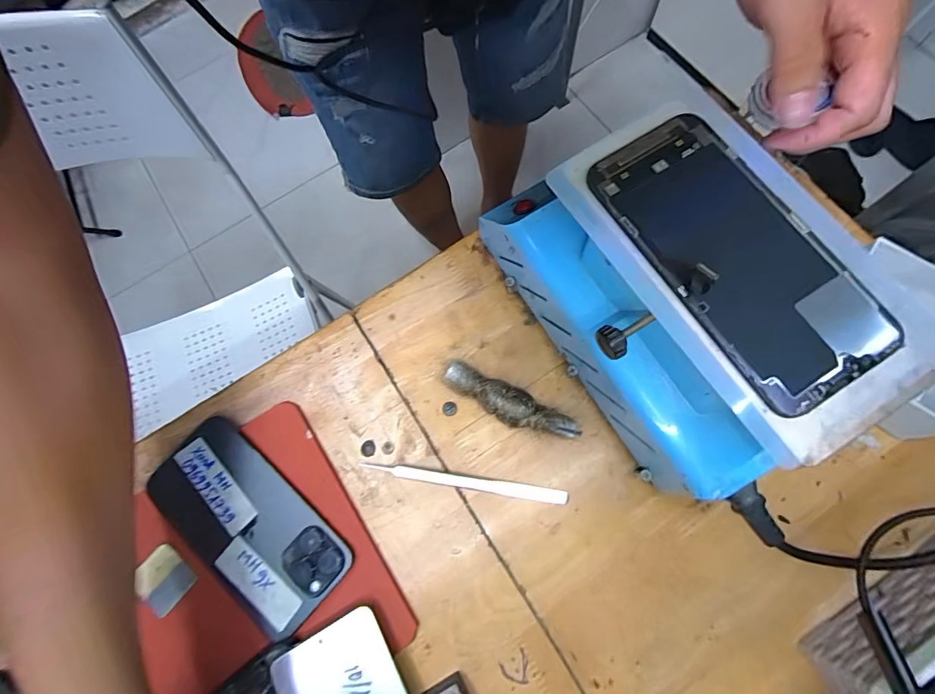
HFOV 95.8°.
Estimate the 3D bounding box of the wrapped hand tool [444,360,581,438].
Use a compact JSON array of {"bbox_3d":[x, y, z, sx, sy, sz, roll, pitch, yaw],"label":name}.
[{"bbox_3d":[0.031,0.045,0.326,0.107,0.026,0.025,28,79,11],"label":"wrapped hand tool"}]

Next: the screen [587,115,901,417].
[{"bbox_3d":[0.133,-0.048,0.213,0.073,0.012,0.156,-31,75,-4],"label":"screen"}]

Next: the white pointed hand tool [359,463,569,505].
[{"bbox_3d":[-0.001,0.101,0.318,0.151,0.011,0.010,8,76,7],"label":"white pointed hand tool"}]

